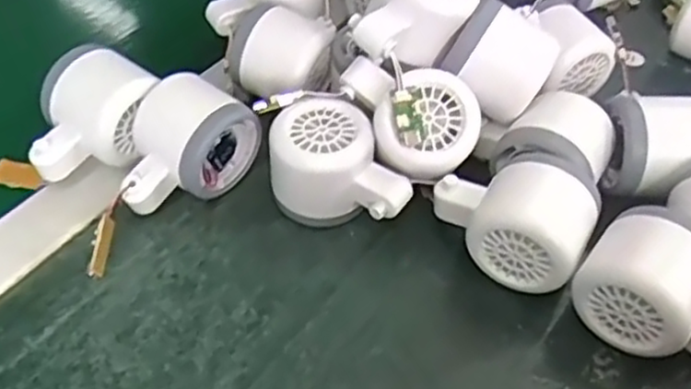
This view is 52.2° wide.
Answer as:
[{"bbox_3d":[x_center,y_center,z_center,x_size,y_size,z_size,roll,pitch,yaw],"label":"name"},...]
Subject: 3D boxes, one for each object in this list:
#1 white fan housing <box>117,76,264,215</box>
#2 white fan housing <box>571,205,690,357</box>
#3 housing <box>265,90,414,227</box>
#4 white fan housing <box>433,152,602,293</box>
[{"bbox_3d":[-0.096,-0.027,0.413,0.081,0.054,0.052,-33,59,-29],"label":"white fan housing"},{"bbox_3d":[0.161,0.050,0.351,0.083,0.060,0.057,29,53,20],"label":"white fan housing"},{"bbox_3d":[-0.002,-0.014,0.403,0.083,0.053,0.057,16,49,9],"label":"housing"},{"bbox_3d":[0.091,0.009,0.383,0.081,0.063,0.057,26,52,18],"label":"white fan housing"}]

